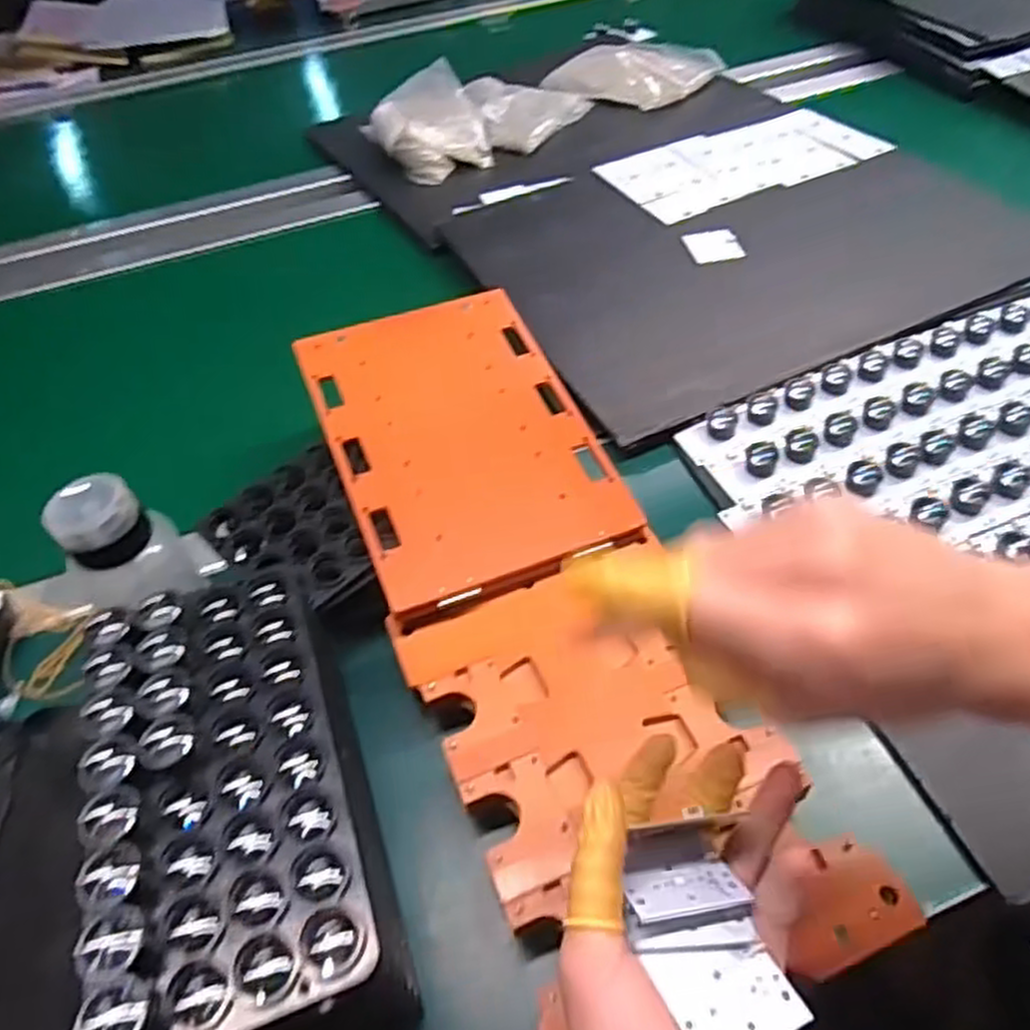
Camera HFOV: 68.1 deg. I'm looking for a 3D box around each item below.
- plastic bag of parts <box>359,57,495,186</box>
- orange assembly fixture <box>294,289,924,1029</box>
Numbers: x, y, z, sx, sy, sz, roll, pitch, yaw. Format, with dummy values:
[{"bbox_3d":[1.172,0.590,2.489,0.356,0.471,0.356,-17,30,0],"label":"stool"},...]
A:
[{"bbox_3d":[-0.099,-0.455,0.877,0.122,0.050,0.170,-23,53,-13],"label":"plastic bag of parts"},{"bbox_3d":[0.006,0.032,0.438,0.160,0.034,0.458,-21,60,-12],"label":"orange assembly fixture"}]

